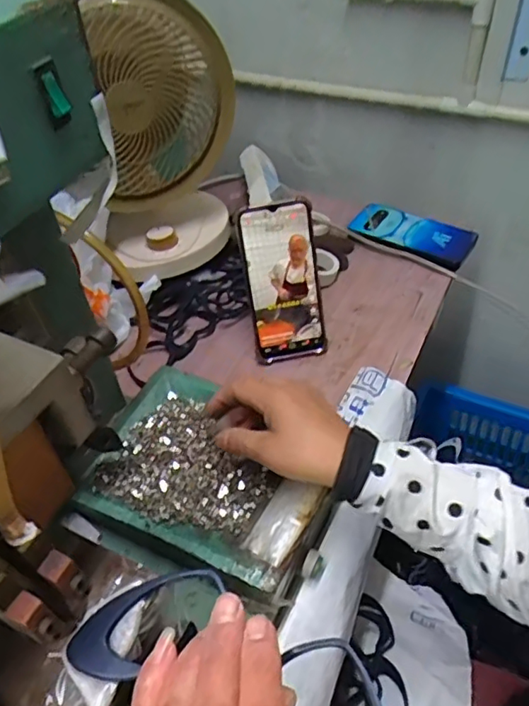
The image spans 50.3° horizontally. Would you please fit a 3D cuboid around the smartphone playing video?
[{"bbox_3d":[0.020,-0.073,0.600,0.077,0.167,0.011,-10,20,-6],"label":"smartphone playing video"}]

